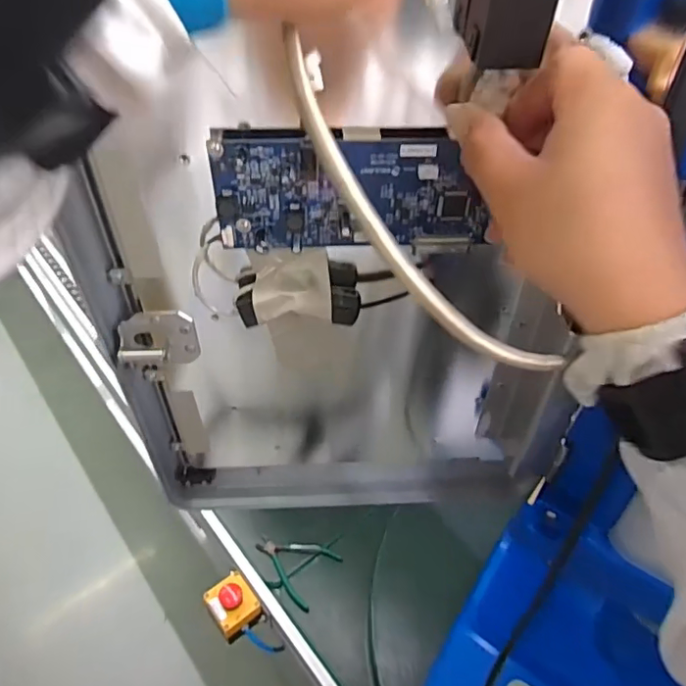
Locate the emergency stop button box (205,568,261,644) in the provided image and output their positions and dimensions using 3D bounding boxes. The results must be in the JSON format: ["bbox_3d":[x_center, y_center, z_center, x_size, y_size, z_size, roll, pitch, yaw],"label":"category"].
[{"bbox_3d":[-0.193,0.462,0.960,0.078,0.075,0.083,-27,50,-27],"label":"emergency stop button box"}]

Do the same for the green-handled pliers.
[{"bbox_3d":[-0.086,0.388,0.979,0.135,0.022,0.104,27,48,25],"label":"green-handled pliers"}]

